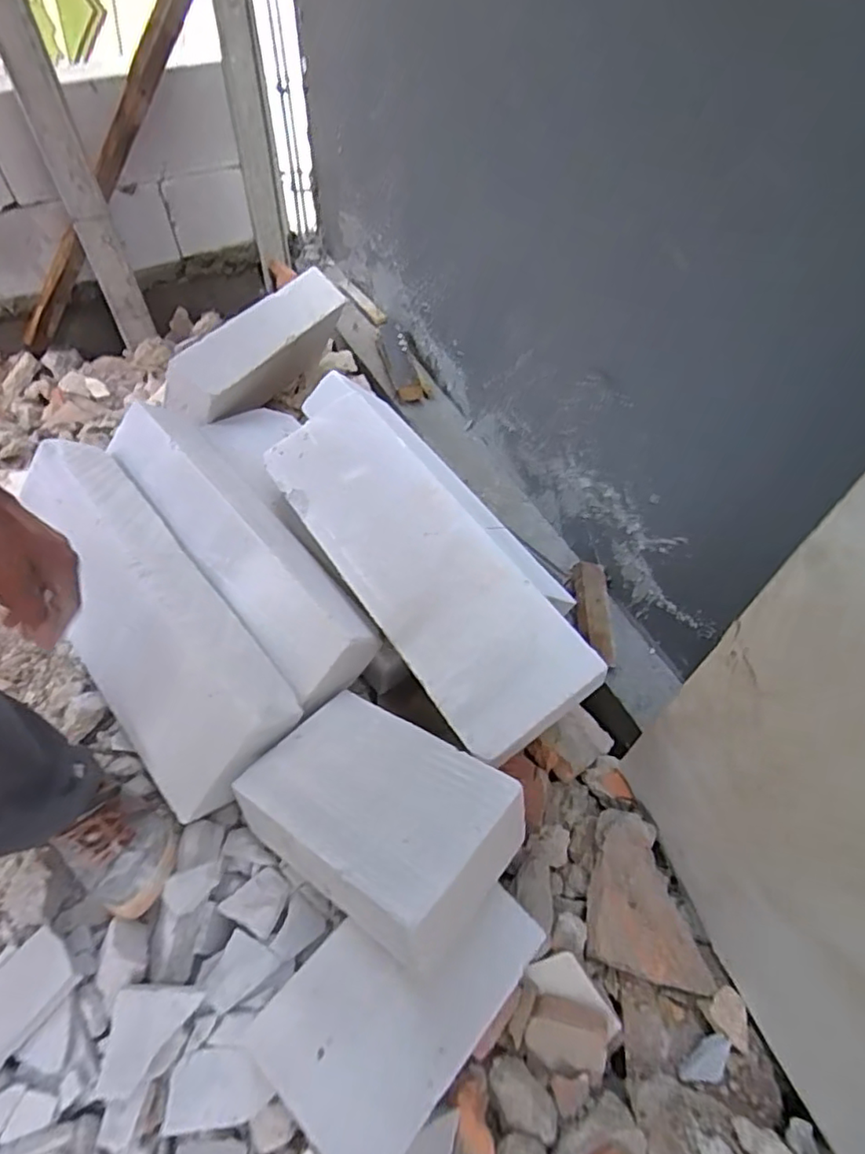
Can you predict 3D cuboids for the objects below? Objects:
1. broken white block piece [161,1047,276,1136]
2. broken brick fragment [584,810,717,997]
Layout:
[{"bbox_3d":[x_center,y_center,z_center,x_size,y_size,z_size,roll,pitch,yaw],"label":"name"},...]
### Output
[{"bbox_3d":[-0.238,0.567,0.659,0.110,0.020,0.069,-4,57,-5],"label":"broken white block piece"},{"bbox_3d":[0.306,0.444,0.829,0.165,0.050,0.200,13,57,6],"label":"broken brick fragment"}]

